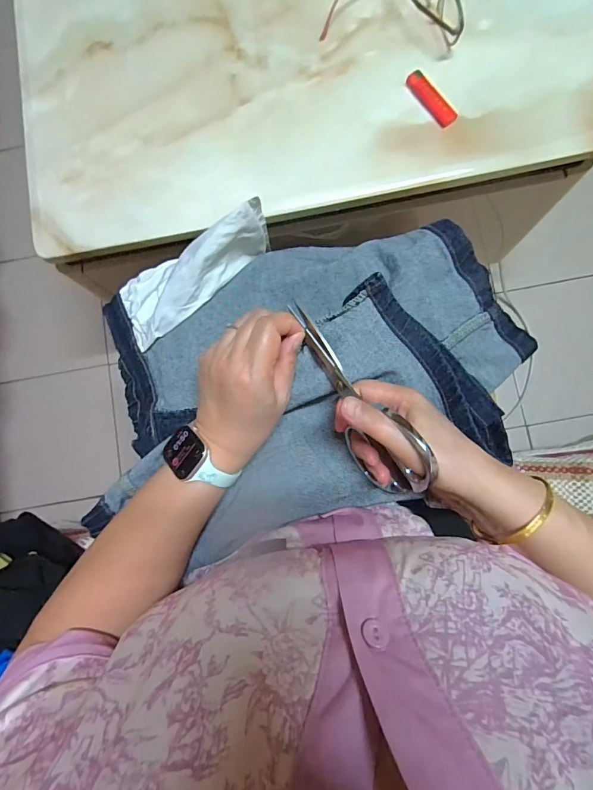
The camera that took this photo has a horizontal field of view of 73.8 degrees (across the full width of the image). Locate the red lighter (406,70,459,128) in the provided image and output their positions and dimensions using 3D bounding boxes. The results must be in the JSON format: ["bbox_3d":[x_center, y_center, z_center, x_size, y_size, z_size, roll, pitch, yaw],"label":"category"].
[{"bbox_3d":[0.162,-0.356,0.475,0.024,0.006,0.078,-34,82,-1],"label":"red lighter"}]

